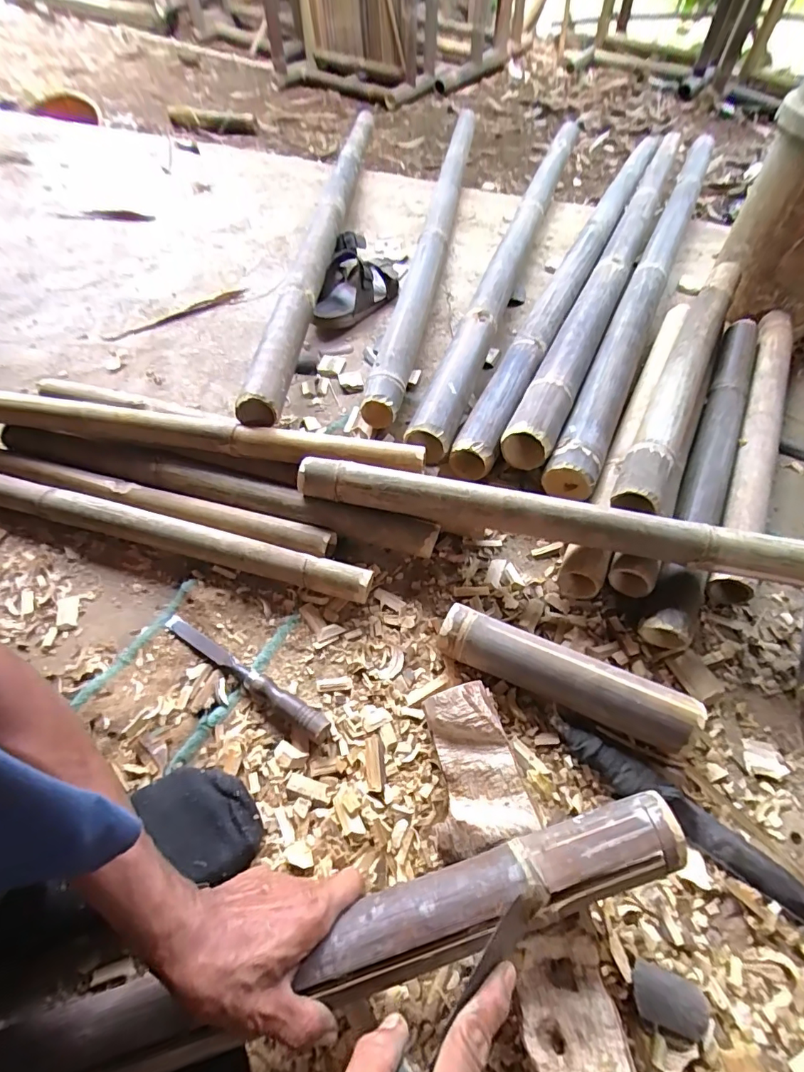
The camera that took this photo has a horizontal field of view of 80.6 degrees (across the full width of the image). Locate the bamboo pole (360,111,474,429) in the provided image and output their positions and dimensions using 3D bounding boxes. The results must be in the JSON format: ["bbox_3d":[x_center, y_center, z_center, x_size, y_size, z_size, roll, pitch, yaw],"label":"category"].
[{"bbox_3d":[0.069,-0.690,1.088,0.069,0.074,1.218,9,57,6],"label":"bamboo pole"}]

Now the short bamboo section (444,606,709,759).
[{"bbox_3d":[0.171,0.152,0.515,0.270,0.063,0.057,22,59,14],"label":"short bamboo section"}]

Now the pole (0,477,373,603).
[{"bbox_3d":[-0.349,-0.011,0.636,0.641,0.050,0.055,13,58,8],"label":"pole"}]

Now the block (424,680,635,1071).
[{"bbox_3d":[0.095,0.302,0.416,0.084,0.059,0.330,-15,58,-10],"label":"block"}]

